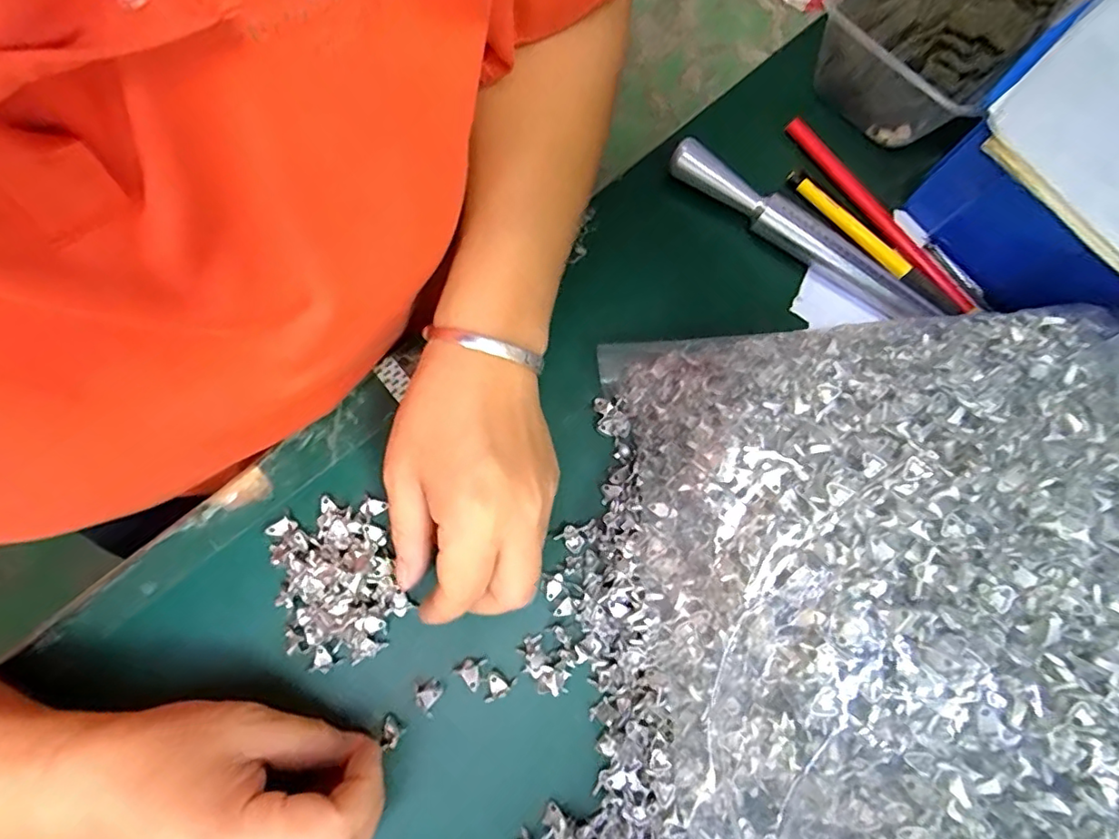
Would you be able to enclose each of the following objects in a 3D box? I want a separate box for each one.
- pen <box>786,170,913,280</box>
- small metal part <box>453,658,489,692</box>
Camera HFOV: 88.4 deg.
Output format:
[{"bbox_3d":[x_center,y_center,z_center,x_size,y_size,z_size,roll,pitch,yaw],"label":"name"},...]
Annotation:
[{"bbox_3d":[0.173,-0.118,0.345,0.012,0.007,0.090,-38,77,-12],"label":"pen"},{"bbox_3d":[-0.042,0.122,0.279,0.014,0.004,0.015,1,77,-4],"label":"small metal part"}]

